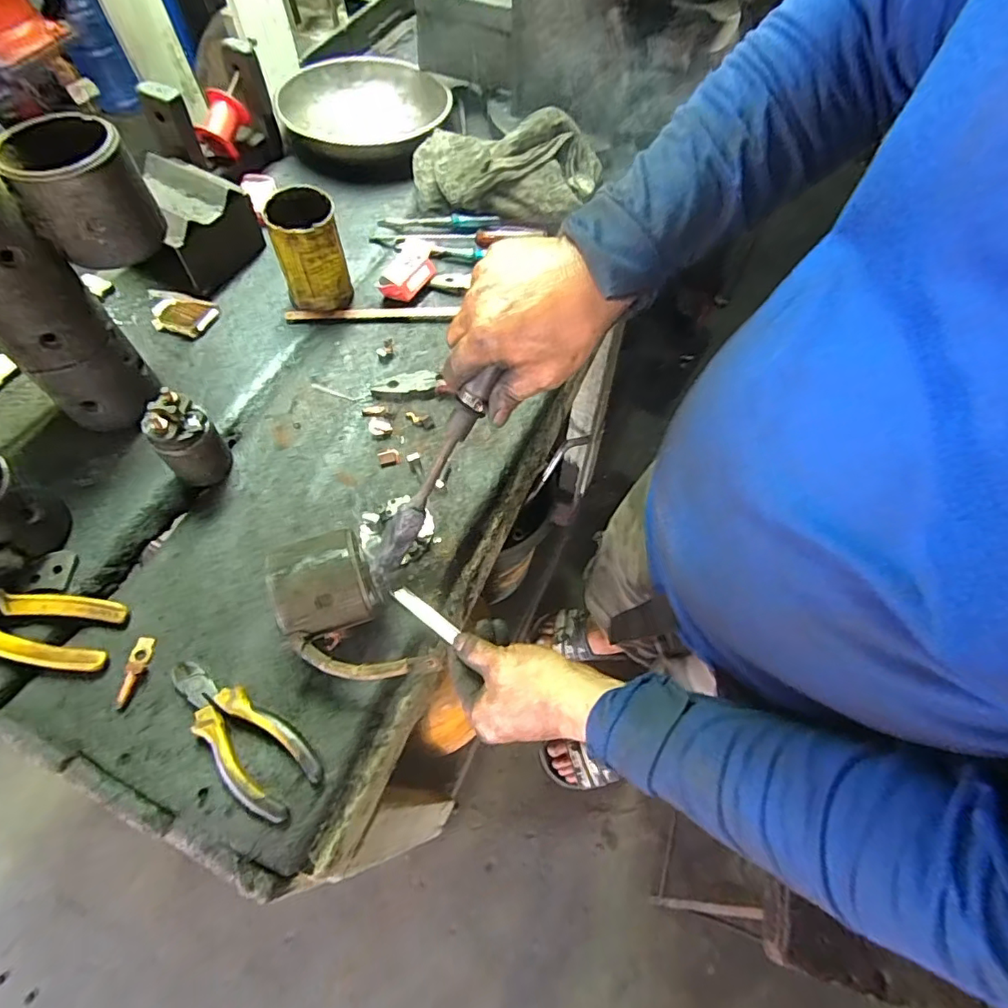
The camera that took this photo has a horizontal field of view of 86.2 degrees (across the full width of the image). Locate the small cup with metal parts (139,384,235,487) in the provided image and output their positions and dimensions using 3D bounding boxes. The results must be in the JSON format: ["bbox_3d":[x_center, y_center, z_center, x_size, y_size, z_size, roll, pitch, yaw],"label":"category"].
[{"bbox_3d":[-0.294,-0.058,0.503,0.055,0.096,0.058,39,68,18],"label":"small cup with metal parts"}]

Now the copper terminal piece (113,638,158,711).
[{"bbox_3d":[-0.310,0.139,0.451,0.017,0.011,0.058,0,51,-1],"label":"copper terminal piece"}]

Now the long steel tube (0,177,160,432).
[{"bbox_3d":[-0.408,-0.171,0.472,0.092,0.211,0.092,39,68,18],"label":"long steel tube"}]

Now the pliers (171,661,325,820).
[{"bbox_3d":[-0.216,0.181,0.429,0.154,0.021,0.055,33,66,15],"label":"pliers"}]

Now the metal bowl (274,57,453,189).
[{"bbox_3d":[-0.200,-0.570,0.801,0.239,0.077,0.243,0,62,-1],"label":"metal bowl"}]

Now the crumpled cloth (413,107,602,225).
[{"bbox_3d":[0.001,-0.442,0.700,0.254,0.081,0.124,18,63,9],"label":"crumpled cloth"}]

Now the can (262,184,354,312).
[{"bbox_3d":[-0.218,-0.286,0.608,0.071,0.106,0.069,0,62,-1],"label":"can"}]

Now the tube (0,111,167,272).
[{"bbox_3d":[-0.344,-0.257,0.442,0.090,0.081,0.088,-37,69,-19],"label":"tube"}]

